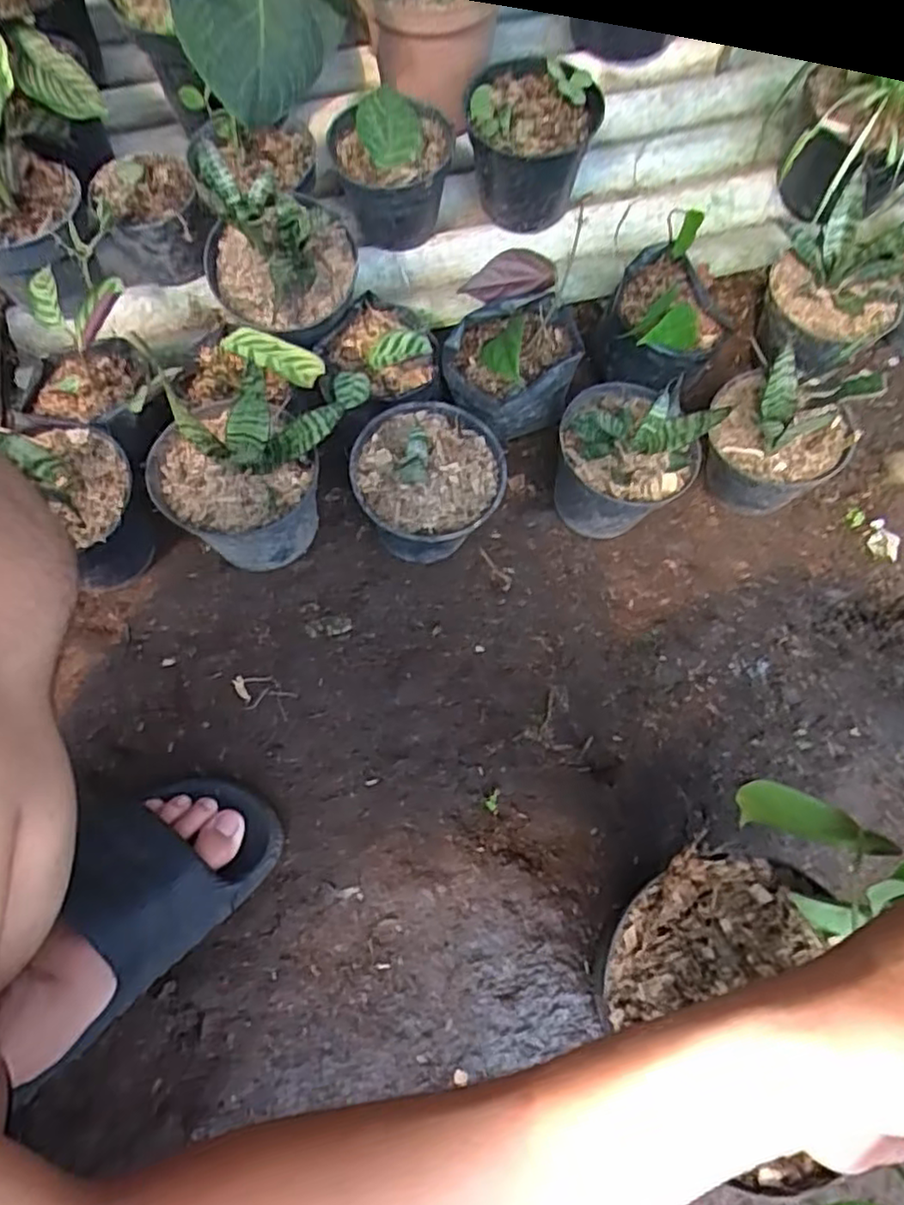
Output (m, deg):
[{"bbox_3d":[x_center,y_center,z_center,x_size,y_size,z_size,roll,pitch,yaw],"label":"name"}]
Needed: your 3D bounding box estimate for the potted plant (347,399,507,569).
[{"bbox_3d":[-0.019,-0.100,0.573,0.122,0.144,0.124,-1,68,-1],"label":"potted plant"}]

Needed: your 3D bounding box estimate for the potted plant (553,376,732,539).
[{"bbox_3d":[0.152,-0.130,0.589,0.111,0.146,0.115,0,67,-1],"label":"potted plant"}]

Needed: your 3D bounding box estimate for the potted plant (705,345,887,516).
[{"bbox_3d":[0.283,-0.146,0.590,0.116,0.162,0.104,34,71,12],"label":"potted plant"}]

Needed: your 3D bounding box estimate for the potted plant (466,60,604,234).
[{"bbox_3d":[0.077,-0.452,0.680,0.122,0.103,0.118,0,69,1],"label":"potted plant"}]

